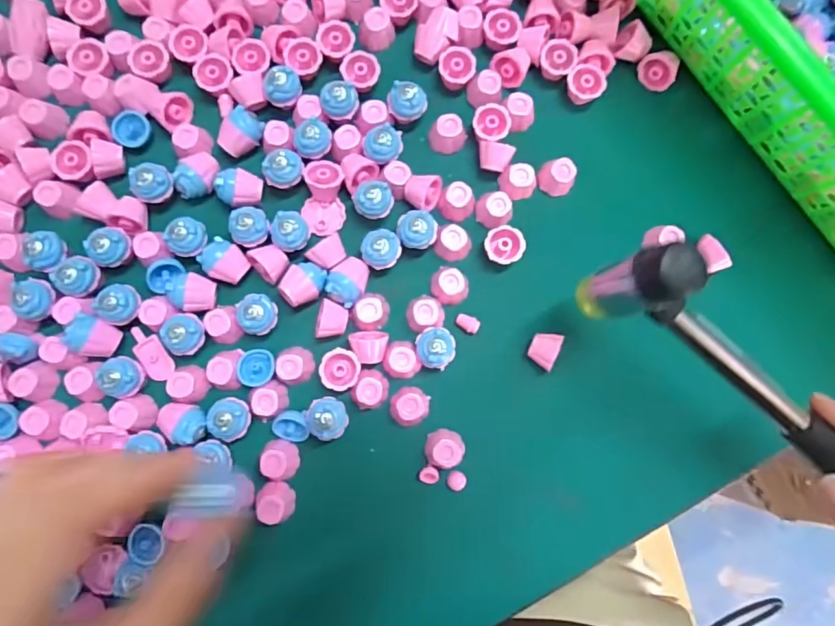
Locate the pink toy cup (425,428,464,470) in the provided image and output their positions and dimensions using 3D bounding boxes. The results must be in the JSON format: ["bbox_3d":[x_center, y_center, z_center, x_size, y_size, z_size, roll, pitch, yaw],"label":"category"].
[{"bbox_3d":[0.014,0.070,0.268,0.020,0.014,0.018,-5,85,-3],"label":"pink toy cup"}]

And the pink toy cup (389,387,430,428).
[{"bbox_3d":[-0.004,0.048,0.269,0.019,0.016,0.019,0,84,-2],"label":"pink toy cup"}]

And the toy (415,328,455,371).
[{"bbox_3d":[0.010,0.019,0.269,0.020,0.022,0.021,0,84,-2],"label":"toy"}]

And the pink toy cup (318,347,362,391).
[{"bbox_3d":[-0.040,0.029,0.269,0.020,0.012,0.021,0,84,-2],"label":"pink toy cup"}]

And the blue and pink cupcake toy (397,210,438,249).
[{"bbox_3d":[0.000,-0.044,0.274,0.020,0.018,0.019,0,84,-2],"label":"blue and pink cupcake toy"}]

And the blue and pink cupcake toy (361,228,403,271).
[{"bbox_3d":[-0.019,-0.033,0.273,0.020,0.021,0.019,0,84,-2],"label":"blue and pink cupcake toy"}]

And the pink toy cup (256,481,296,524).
[{"bbox_3d":[-0.072,0.095,0.261,0.016,0.013,0.019,-35,87,-5],"label":"pink toy cup"}]

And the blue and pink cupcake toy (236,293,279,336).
[{"bbox_3d":[-0.081,0.001,0.266,0.019,0.024,0.019,0,84,-2],"label":"blue and pink cupcake toy"}]

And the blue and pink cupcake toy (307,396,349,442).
[{"bbox_3d":[-0.044,0.053,0.261,0.018,0.025,0.021,-7,85,-3],"label":"blue and pink cupcake toy"}]

